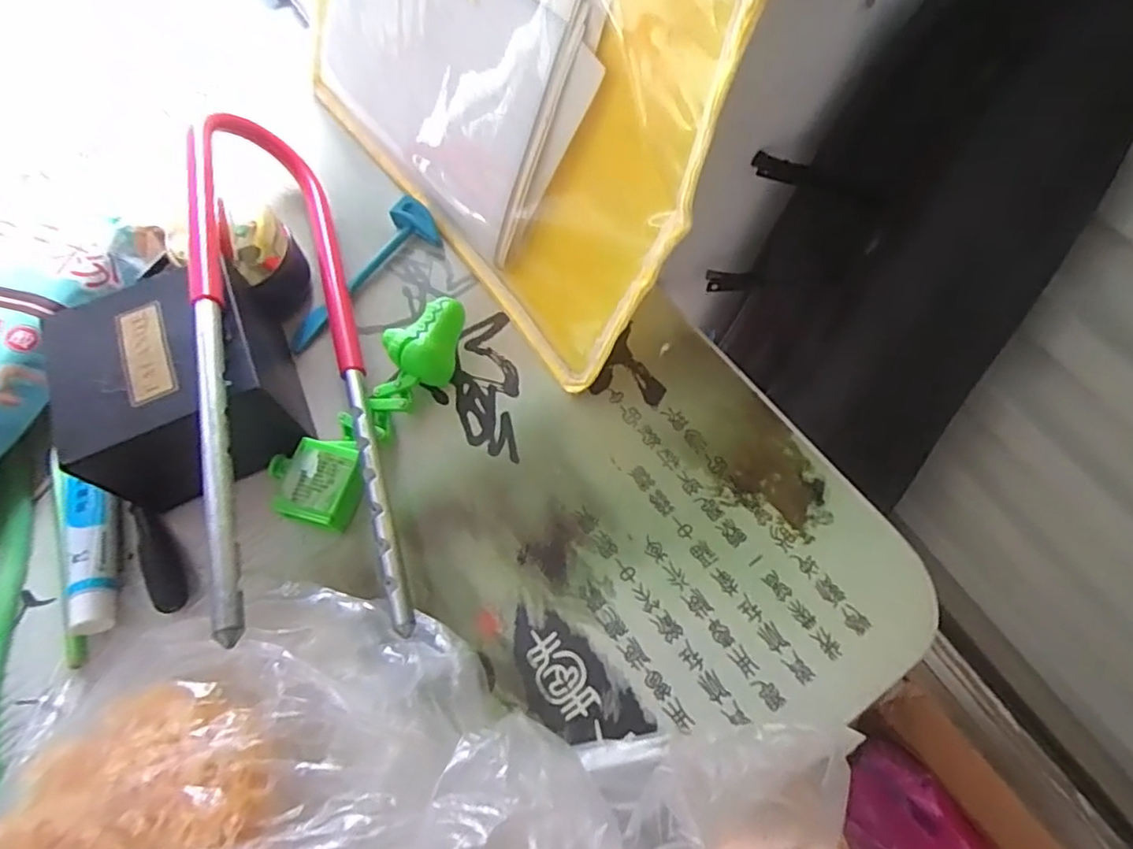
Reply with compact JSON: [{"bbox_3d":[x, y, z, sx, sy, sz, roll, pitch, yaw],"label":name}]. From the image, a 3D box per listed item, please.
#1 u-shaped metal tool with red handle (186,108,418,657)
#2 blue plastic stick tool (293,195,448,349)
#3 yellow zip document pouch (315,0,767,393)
[{"bbox_3d":[-0.144,-0.049,0.315,0.011,0.091,0.319,-36,56,26],"label":"u-shaped metal tool with red handle"},{"bbox_3d":[-0.122,-0.091,0.375,0.031,0.017,0.120,34,71,15],"label":"blue plastic stick tool"},{"bbox_3d":[-0.056,-0.211,0.290,0.074,0.278,0.328,-25,67,-31],"label":"yellow zip document pouch"}]

